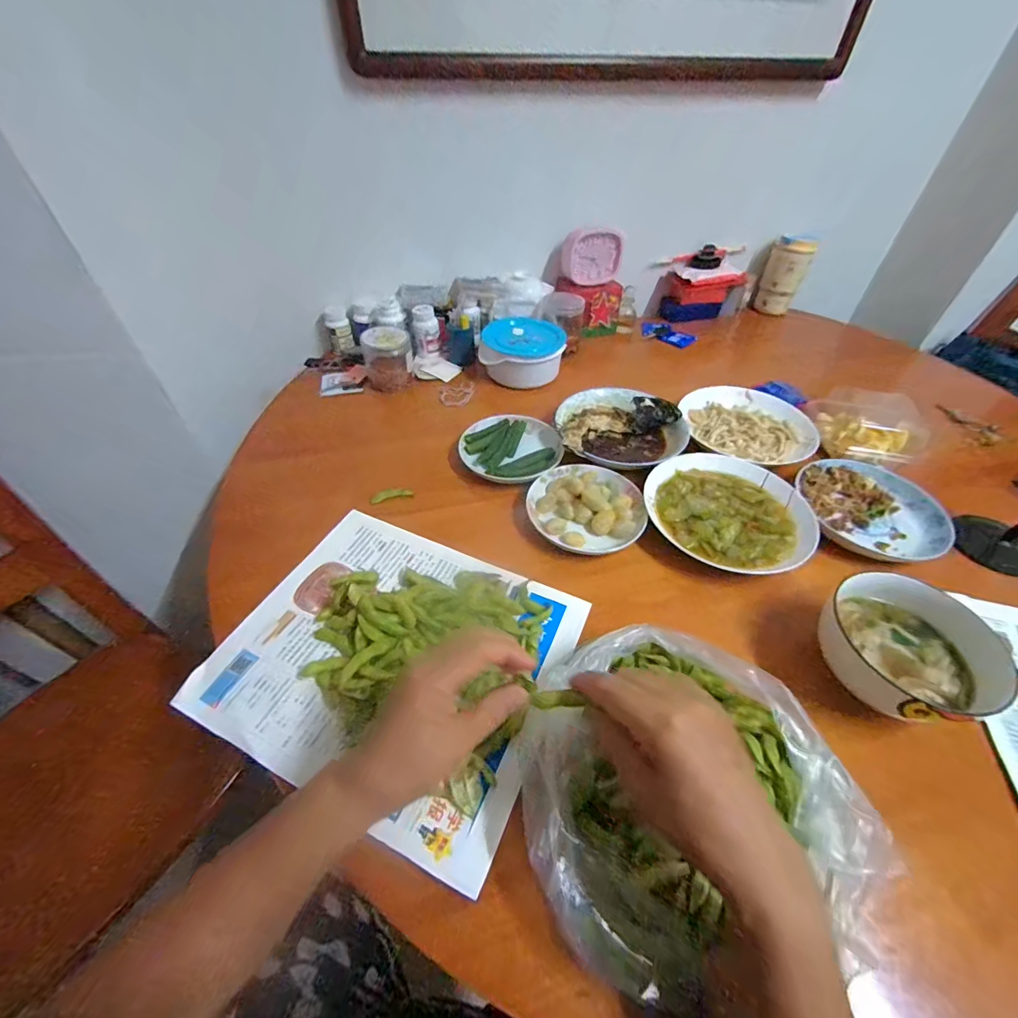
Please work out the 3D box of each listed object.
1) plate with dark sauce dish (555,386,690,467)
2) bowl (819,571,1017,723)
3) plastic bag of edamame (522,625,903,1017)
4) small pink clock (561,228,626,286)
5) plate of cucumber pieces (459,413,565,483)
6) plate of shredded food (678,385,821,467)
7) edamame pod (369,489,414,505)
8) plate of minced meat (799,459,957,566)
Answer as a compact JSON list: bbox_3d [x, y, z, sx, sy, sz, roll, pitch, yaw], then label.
[{"bbox_3d":[0.174,-0.132,0.678,0.191,0.057,0.195,1,46,-1],"label":"plate with dark sauce dish"},{"bbox_3d":[0.366,0.135,0.408,0.126,0.073,0.146,9,47,7],"label":"bowl"},{"bbox_3d":[0.126,0.208,0.337,0.224,0.079,0.228,-11,48,-12],"label":"plastic bag of edamame"},{"bbox_3d":[0.172,-0.519,0.888,0.127,0.090,0.046,-1,52,0],"label":"small pink clock"},{"bbox_3d":[0.006,-0.095,0.660,0.148,0.039,0.143,1,46,-1],"label":"plate of cucumber pieces"},{"bbox_3d":[0.379,-0.141,0.691,0.198,0.031,0.182,1,46,-1],"label":"plate of shredded food"},{"bbox_3d":[-0.165,-0.020,0.606,0.058,0.007,0.017,-14,48,-14],"label":"edamame pod"},{"bbox_3d":[0.475,-0.011,0.571,0.162,0.031,0.181,20,49,17],"label":"plate of minced meat"}]

